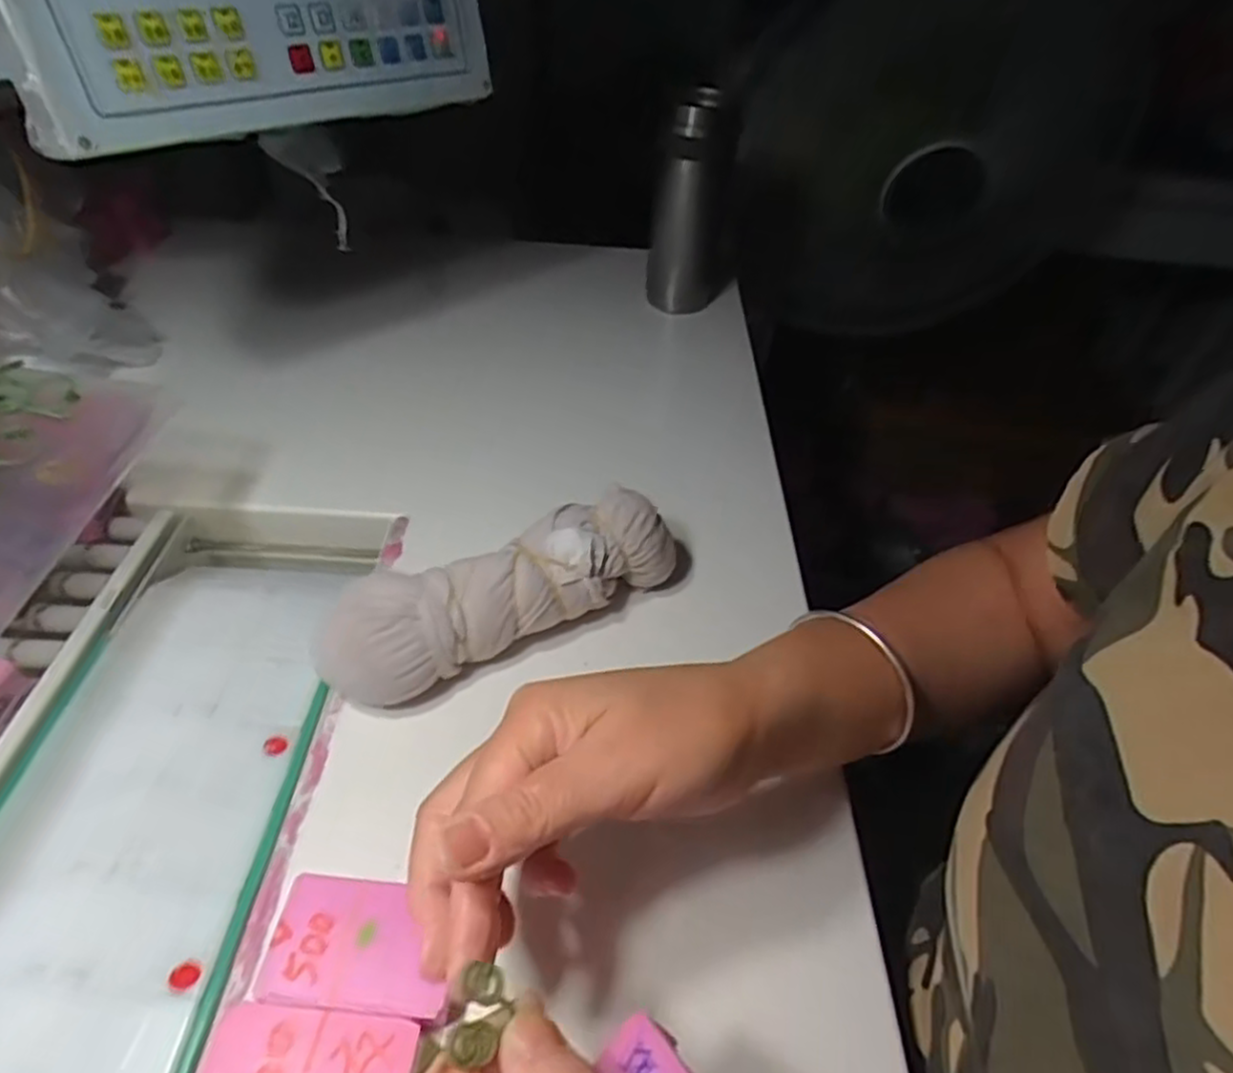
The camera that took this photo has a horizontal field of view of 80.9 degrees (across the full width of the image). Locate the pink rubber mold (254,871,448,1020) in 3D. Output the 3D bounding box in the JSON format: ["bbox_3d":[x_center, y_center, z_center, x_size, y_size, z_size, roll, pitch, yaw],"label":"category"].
[{"bbox_3d":[-0.097,0.159,0.281,0.066,0.014,0.045,6,44,-1],"label":"pink rubber mold"}]

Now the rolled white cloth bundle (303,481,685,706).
[{"bbox_3d":[-0.057,0.028,0.385,0.197,0.057,0.057,-23,51,-26],"label":"rolled white cloth bundle"}]

